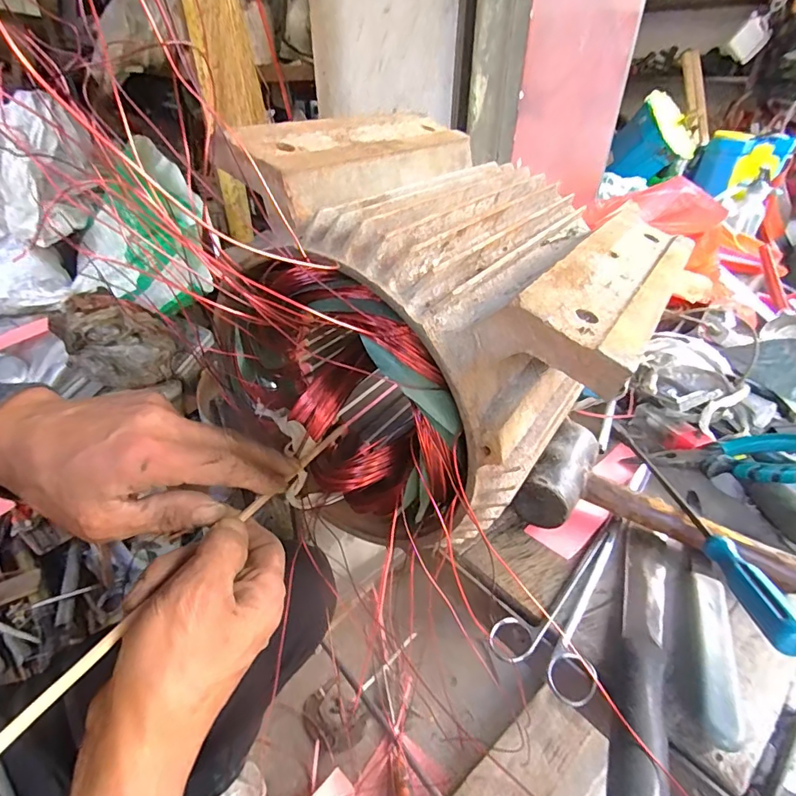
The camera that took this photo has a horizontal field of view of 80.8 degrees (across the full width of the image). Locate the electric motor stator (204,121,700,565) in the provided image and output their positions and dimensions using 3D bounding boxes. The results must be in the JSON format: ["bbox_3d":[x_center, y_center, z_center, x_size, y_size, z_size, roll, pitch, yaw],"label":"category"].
[{"bbox_3d":[0.042,-0.066,0.362,0.262,0.227,0.251,20,41,24],"label":"electric motor stator"}]

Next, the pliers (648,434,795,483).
[{"bbox_3d":[0.311,0.057,0.428,0.134,0.016,0.050,-5,33,21],"label":"pliers"}]

